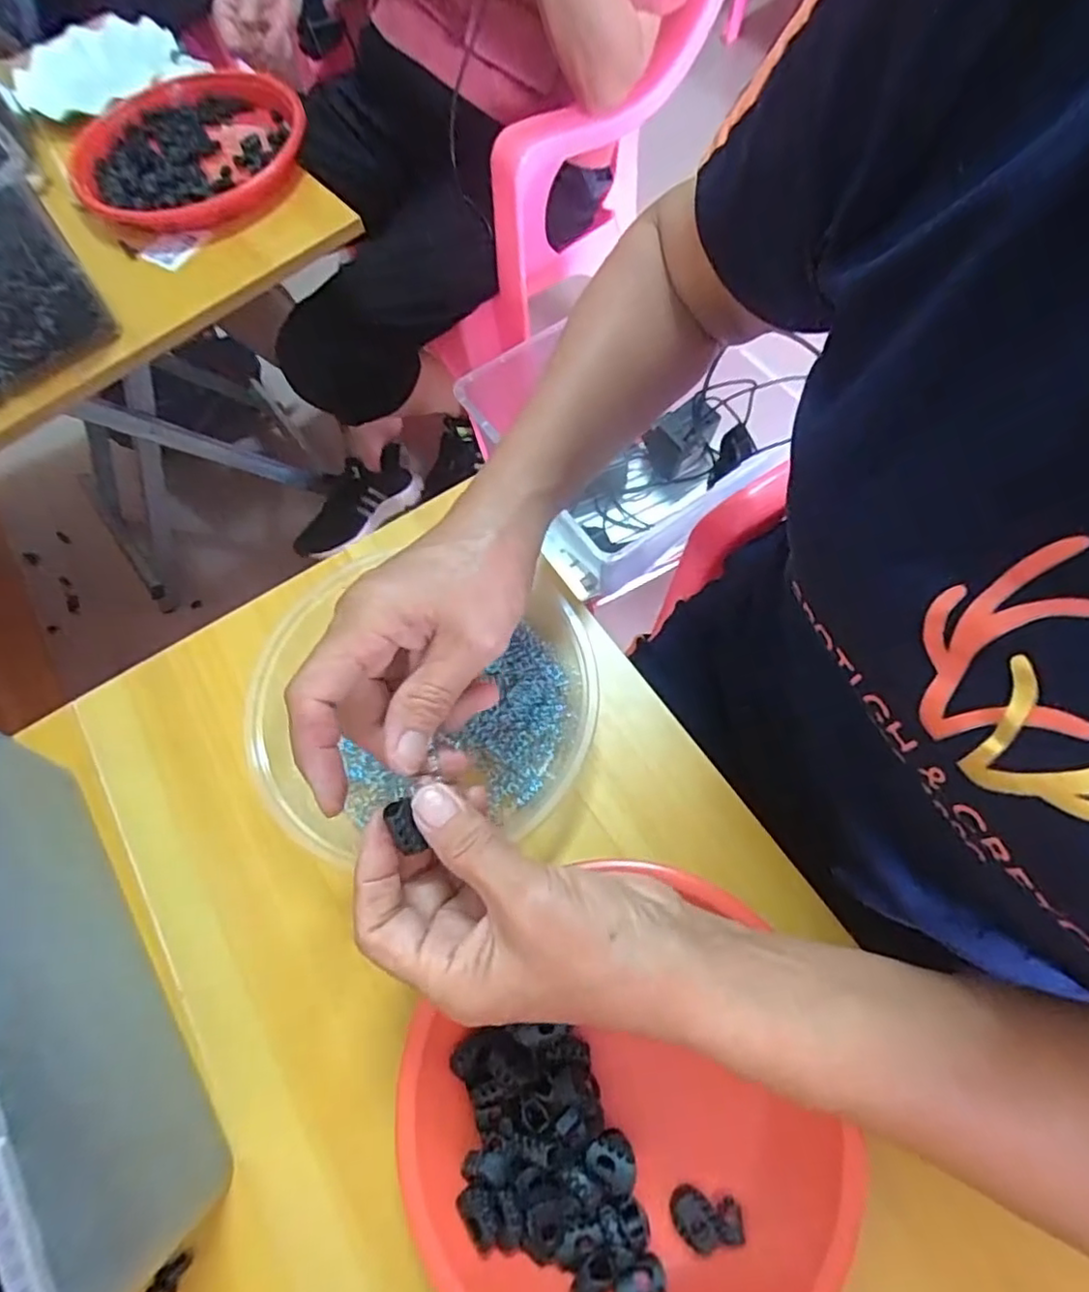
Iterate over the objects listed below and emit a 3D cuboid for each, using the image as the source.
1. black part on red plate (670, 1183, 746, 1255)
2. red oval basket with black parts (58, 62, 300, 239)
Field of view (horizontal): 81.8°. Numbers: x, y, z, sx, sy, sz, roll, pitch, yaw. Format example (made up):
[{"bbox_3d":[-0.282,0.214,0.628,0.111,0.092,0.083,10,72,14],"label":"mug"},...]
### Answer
[{"bbox_3d":[0.070,0.250,0.273,0.030,0.006,0.020,12,68,8],"label":"black part on red plate"},{"bbox_3d":[-0.379,-0.520,0.659,0.252,0.042,0.245,-22,67,-6],"label":"red oval basket with black parts"}]

